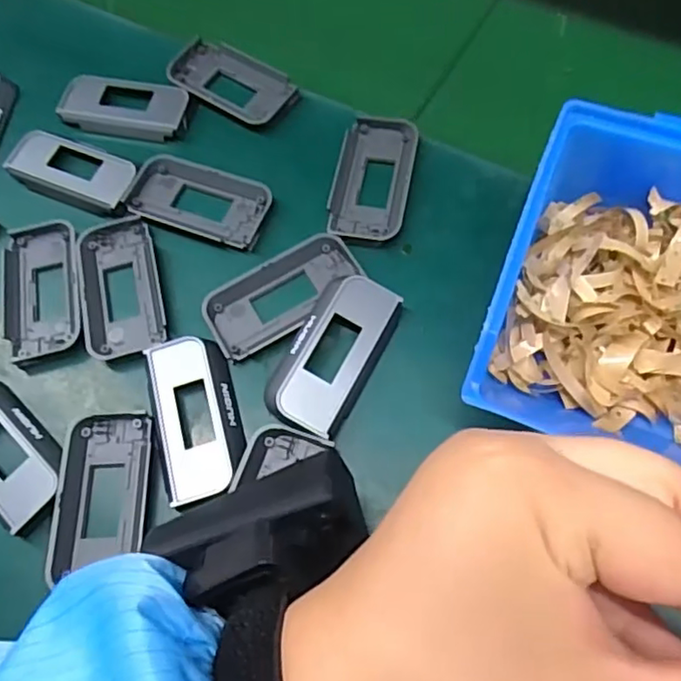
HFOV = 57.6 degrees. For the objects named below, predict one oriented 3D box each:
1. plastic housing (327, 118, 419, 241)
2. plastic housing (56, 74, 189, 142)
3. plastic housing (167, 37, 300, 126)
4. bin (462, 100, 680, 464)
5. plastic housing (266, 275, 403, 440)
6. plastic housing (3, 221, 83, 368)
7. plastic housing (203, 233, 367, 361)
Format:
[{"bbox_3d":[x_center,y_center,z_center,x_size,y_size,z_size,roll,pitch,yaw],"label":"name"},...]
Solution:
[{"bbox_3d":[0.017,-0.083,0.319,0.039,0.010,0.075,9,66,7],"label":"plastic housing"},{"bbox_3d":[-0.121,-0.132,0.347,0.071,0.007,0.033,12,66,9],"label":"plastic housing"},{"bbox_3d":[-0.061,-0.146,0.352,0.074,0.009,0.040,30,70,16],"label":"plastic housing"},{"bbox_3d":[0.129,-0.020,0.252,0.122,0.065,0.133,17,67,11],"label":"bin"},{"bbox_3d":[-0.004,0.005,0.278,0.037,0.014,0.074,24,69,14],"label":"plastic housing"},{"bbox_3d":[-0.148,-0.026,0.308,0.037,0.012,0.075,-12,65,-2],"label":"plastic housing"},{"bbox_3d":[-0.027,-0.023,0.295,0.075,0.008,0.035,-30,67,-11],"label":"plastic housing"}]

